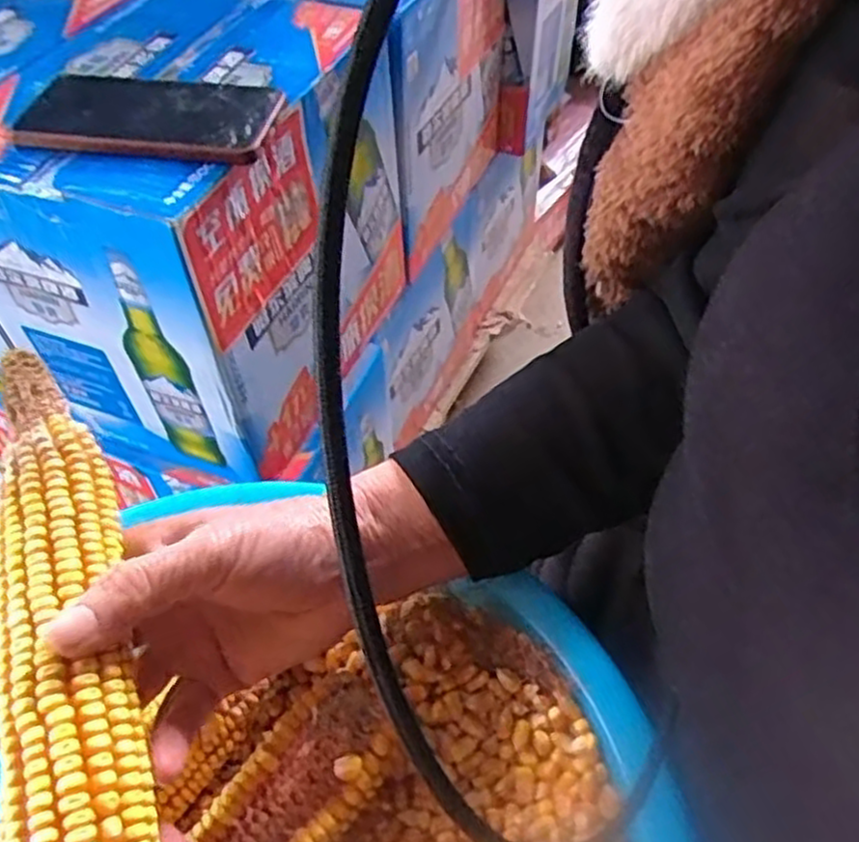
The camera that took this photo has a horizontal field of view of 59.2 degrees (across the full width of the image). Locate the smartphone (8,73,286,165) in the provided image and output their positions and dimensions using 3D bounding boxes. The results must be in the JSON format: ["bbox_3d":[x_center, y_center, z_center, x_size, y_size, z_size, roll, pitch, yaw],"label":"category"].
[{"bbox_3d":[-0.180,-0.199,0.487,0.161,0.017,0.088,8,48,1],"label":"smartphone"}]

